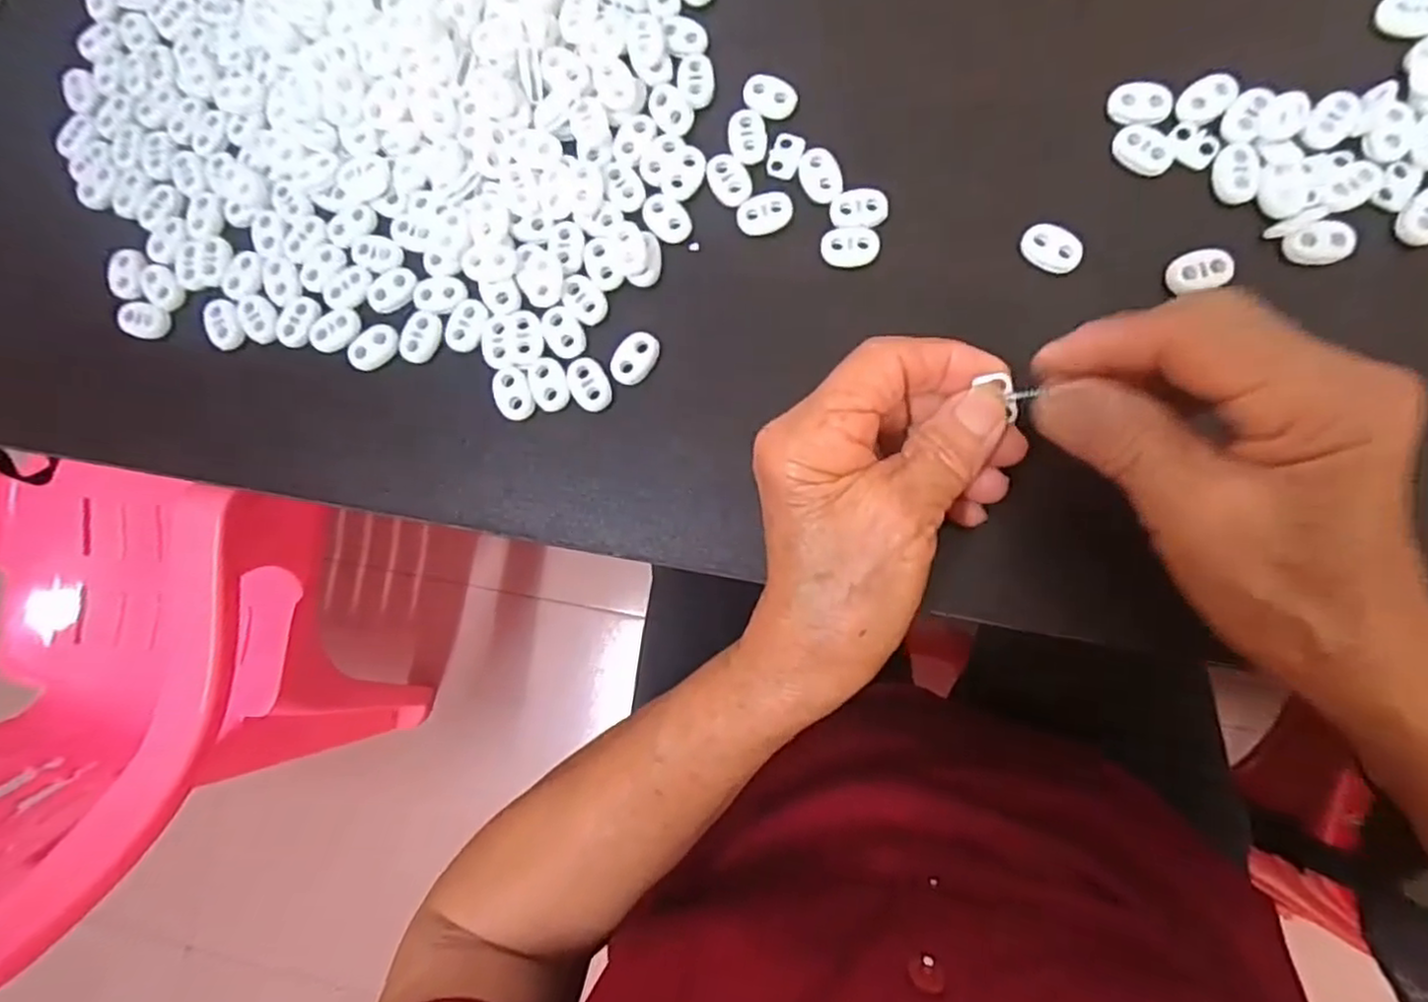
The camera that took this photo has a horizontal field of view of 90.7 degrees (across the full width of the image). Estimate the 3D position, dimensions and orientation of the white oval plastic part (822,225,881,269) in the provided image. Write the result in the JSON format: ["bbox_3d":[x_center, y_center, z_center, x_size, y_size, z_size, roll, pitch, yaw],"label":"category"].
[{"bbox_3d":[0.054,-0.101,0.280,0.023,0.004,0.016,2,85,6],"label":"white oval plastic part"}]

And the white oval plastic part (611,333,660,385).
[{"bbox_3d":[-0.032,-0.058,0.286,0.015,0.005,0.023,31,88,8],"label":"white oval plastic part"}]

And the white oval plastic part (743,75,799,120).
[{"bbox_3d":[0.023,-0.167,0.291,0.022,0.004,0.017,28,88,8],"label":"white oval plastic part"}]

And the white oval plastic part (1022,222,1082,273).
[{"bbox_3d":[0.130,-0.097,0.271,0.022,0.004,0.016,22,87,8],"label":"white oval plastic part"}]

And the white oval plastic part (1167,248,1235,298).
[{"bbox_3d":[0.181,-0.086,0.263,0.022,0.006,0.015,-10,83,5],"label":"white oval plastic part"}]

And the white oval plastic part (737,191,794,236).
[{"bbox_3d":[0.021,-0.117,0.286,0.023,0.004,0.015,-22,82,4],"label":"white oval plastic part"}]

